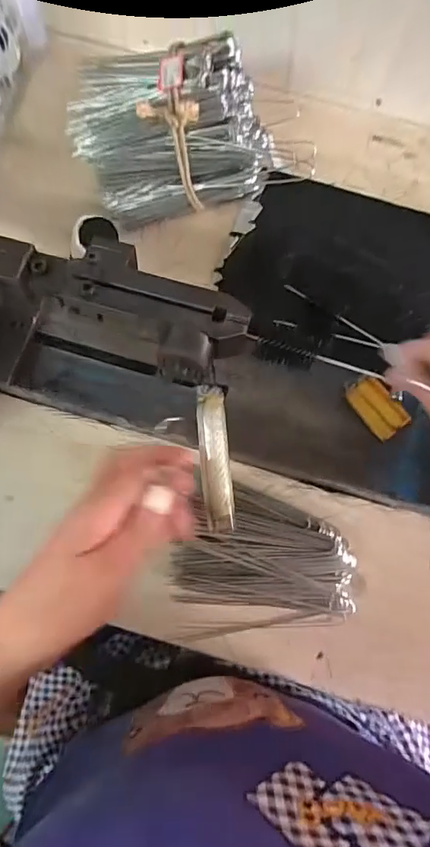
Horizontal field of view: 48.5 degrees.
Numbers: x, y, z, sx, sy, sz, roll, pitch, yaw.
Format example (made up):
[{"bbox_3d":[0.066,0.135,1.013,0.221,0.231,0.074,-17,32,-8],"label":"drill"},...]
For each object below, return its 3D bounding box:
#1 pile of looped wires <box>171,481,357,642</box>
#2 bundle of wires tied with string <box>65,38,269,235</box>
[{"bbox_3d":[0.040,0.111,0.396,0.148,0.036,0.113,-6,74,-3],"label":"pile of looped wires"},{"bbox_3d":[-0.039,-0.283,0.456,0.195,0.087,0.138,-9,74,-4],"label":"bundle of wires tied with string"}]

